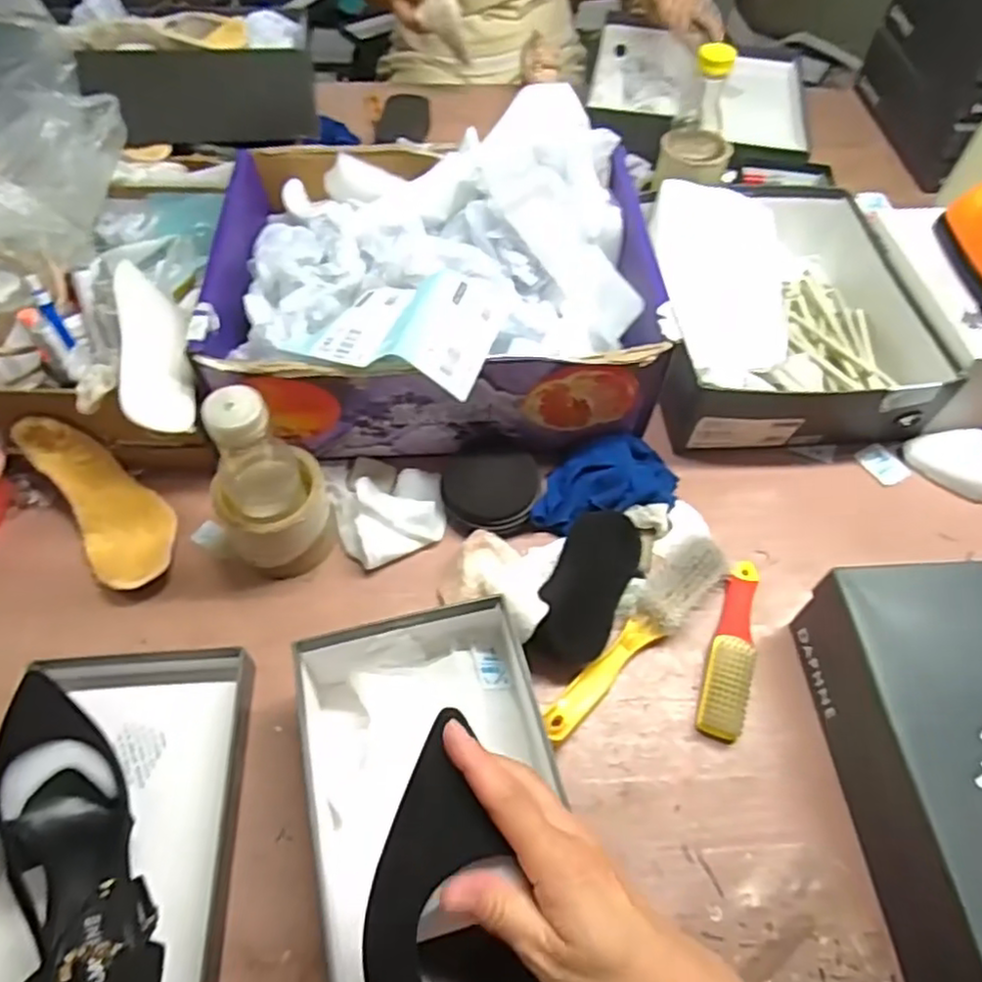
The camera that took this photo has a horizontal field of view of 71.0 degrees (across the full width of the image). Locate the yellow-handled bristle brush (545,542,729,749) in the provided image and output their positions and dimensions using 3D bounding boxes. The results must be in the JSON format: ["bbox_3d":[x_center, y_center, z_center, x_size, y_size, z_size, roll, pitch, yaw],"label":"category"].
[{"bbox_3d":[0.121,0.120,0.566,0.047,0.036,0.213,36,63,20],"label":"yellow-handled bristle brush"}]

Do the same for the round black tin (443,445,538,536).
[{"bbox_3d":[-0.003,0.000,0.634,0.087,0.019,0.078,3,73,16],"label":"round black tin"}]

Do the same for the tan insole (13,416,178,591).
[{"bbox_3d":[-0.347,0.001,0.609,0.075,0.076,0.174,-38,65,-23],"label":"tan insole"}]

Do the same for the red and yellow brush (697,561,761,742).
[{"bbox_3d":[0.202,0.124,0.569,0.032,0.027,0.154,18,58,10],"label":"red and yellow brush"}]

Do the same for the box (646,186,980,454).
[{"bbox_3d":[0.283,-0.203,0.733,0.284,0.101,0.327,-2,57,-3],"label":"box"}]

